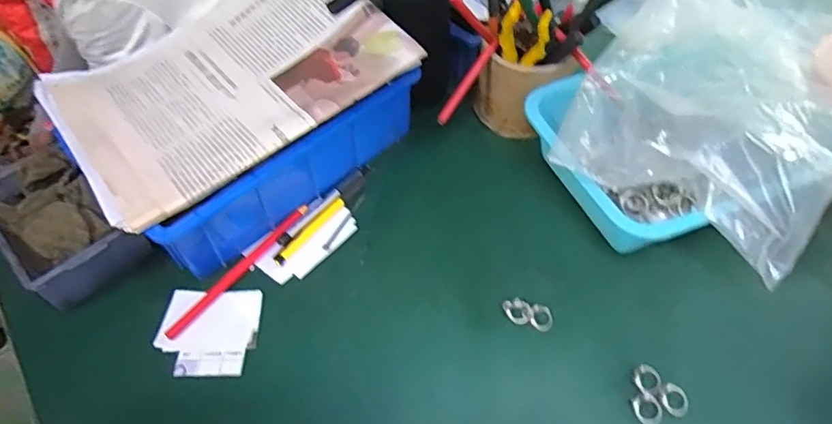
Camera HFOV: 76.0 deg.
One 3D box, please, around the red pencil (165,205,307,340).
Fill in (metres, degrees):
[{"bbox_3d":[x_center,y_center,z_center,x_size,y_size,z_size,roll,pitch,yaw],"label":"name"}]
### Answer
[{"bbox_3d":[-0.157,0.049,0.479,0.012,0.007,0.163,30,58,23],"label":"red pencil"}]

